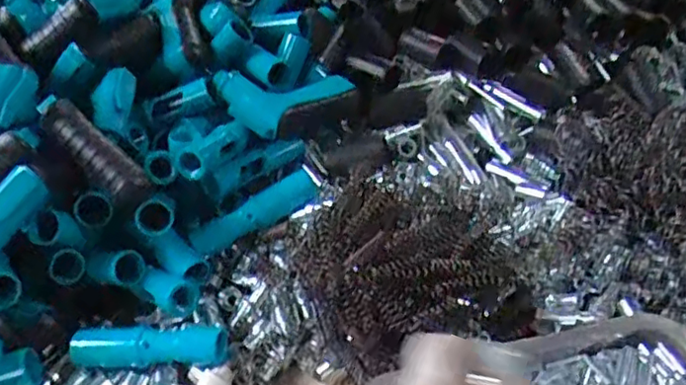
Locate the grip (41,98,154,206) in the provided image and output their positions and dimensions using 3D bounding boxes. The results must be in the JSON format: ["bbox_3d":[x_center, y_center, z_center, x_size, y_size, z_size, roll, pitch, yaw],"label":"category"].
[{"bbox_3d":[-0.207,-0.033,0.514,0.104,0.030,0.031,44,46,-1],"label":"grip"}]

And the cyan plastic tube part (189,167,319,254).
[{"bbox_3d":[-0.079,0.020,0.557,0.121,0.027,0.027,-29,38,-5],"label":"cyan plastic tube part"}]

